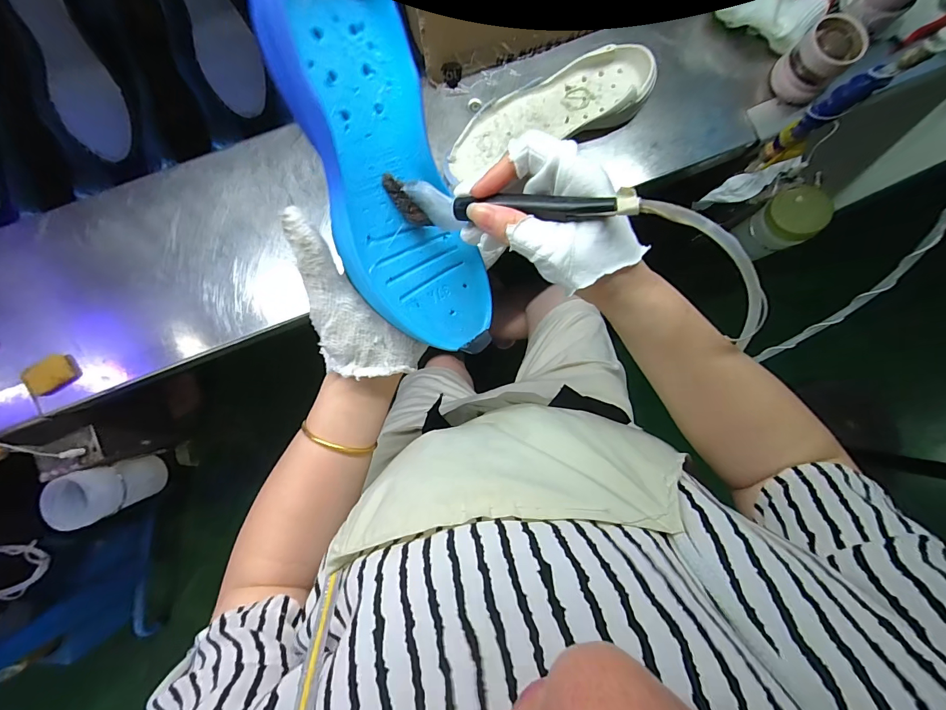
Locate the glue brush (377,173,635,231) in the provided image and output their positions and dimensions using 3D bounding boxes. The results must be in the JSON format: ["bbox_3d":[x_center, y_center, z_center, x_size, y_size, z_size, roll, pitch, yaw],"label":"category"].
[{"bbox_3d":[0.017,-0.094,0.249,0.158,0.031,0.018,10,82,26],"label":"glue brush"}]

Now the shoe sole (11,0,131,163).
[{"bbox_3d":[-0.507,-0.374,0.508,0.070,0.024,0.231,-17,110,-3],"label":"shoe sole"}]

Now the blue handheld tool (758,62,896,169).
[{"bbox_3d":[0.385,-0.263,0.448,0.024,0.154,0.033,-41,90,-4],"label":"blue handheld tool"}]

